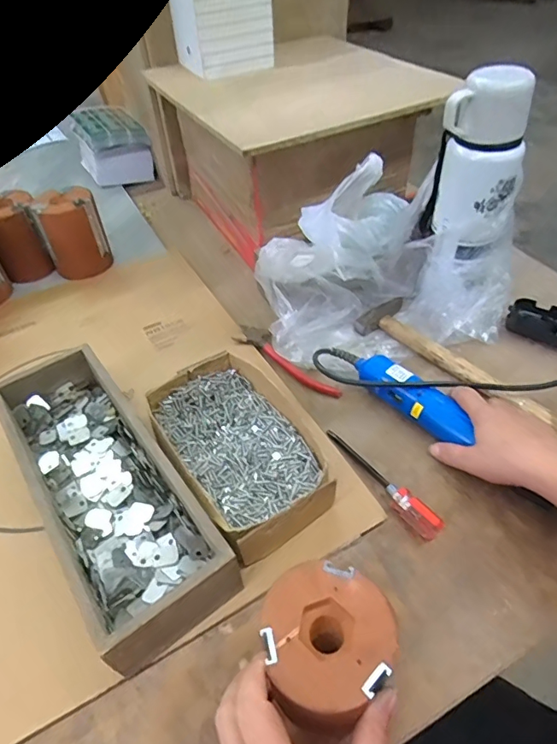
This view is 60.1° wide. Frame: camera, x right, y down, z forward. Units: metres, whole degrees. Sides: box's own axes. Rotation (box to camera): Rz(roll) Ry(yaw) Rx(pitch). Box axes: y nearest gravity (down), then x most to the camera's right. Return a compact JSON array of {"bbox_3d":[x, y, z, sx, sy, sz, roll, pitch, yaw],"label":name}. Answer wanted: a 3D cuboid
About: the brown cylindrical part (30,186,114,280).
[{"bbox_3d":[-0.280,-0.190,0.657,0.078,0.099,0.068,-21,50,-16],"label":"brown cylindrical part"}]

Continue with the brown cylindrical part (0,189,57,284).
[{"bbox_3d":[-0.359,-0.185,0.662,0.067,0.100,0.072,-1,47,1],"label":"brown cylindrical part"}]

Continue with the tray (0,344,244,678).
[{"bbox_3d":[-0.150,0.092,0.415,0.098,0.065,0.294,-29,52,-23],"label":"tray"}]

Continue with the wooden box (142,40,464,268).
[{"bbox_3d":[0.008,-0.318,0.691,0.268,0.212,0.364,-23,50,-18],"label":"wooden box"}]

